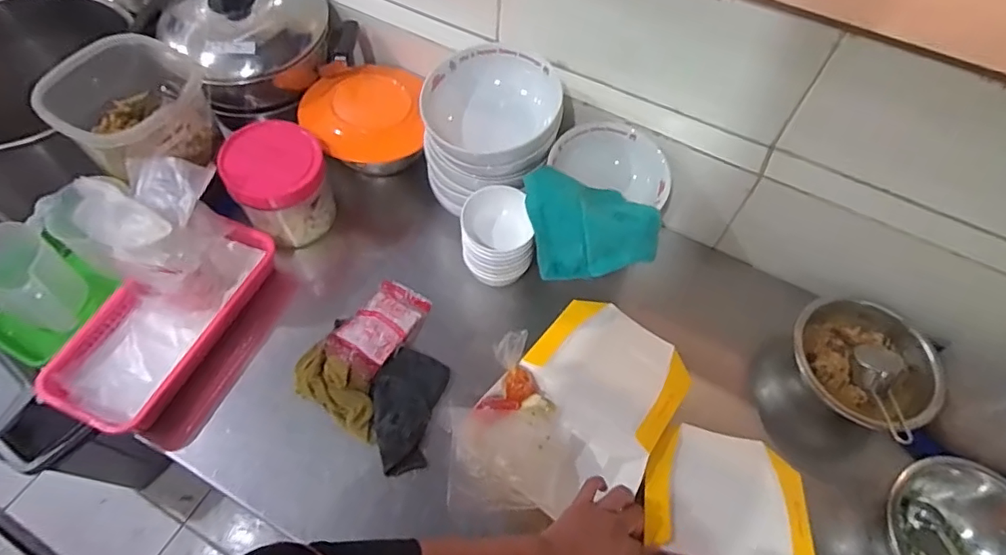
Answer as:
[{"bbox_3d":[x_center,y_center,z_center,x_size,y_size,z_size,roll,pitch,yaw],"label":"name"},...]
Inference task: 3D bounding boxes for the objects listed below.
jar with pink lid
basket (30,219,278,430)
[{"bbox_3d":[-0.294,-0.128,0.728,0.118,0.143,0.116,1,59,-2],"label":"jar with pink lid"},{"bbox_3d":[-0.408,0.047,0.668,0.132,0.049,0.277,22,61,10],"label":"basket"}]

